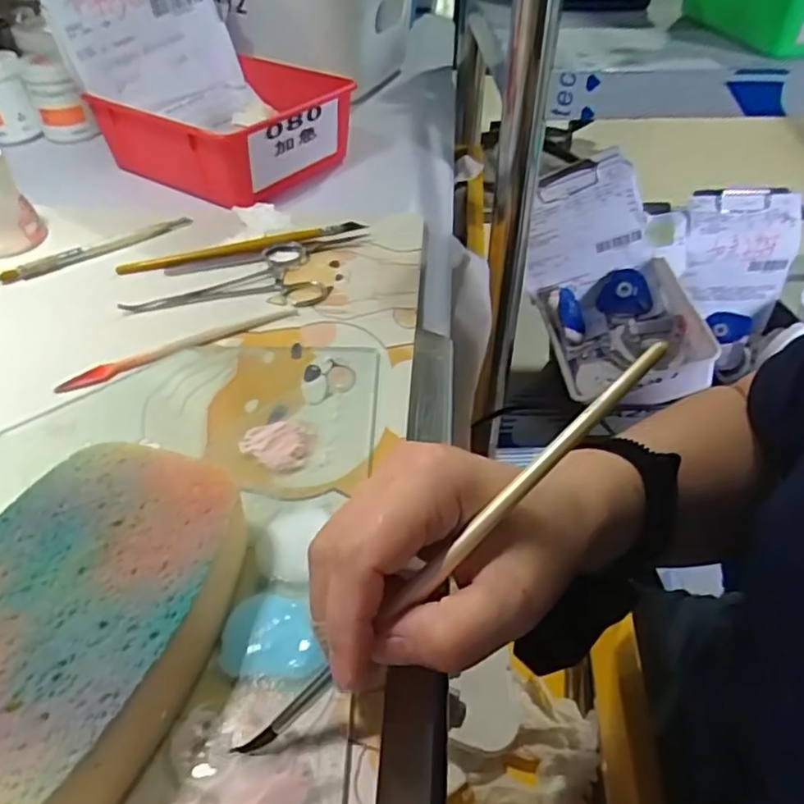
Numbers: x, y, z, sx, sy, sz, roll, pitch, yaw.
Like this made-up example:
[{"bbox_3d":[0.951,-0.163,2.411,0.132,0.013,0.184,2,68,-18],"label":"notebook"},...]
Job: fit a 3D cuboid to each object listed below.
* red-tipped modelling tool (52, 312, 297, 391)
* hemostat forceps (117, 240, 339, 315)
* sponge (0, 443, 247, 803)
[{"bbox_3d":[-0.125,-0.031,0.378,0.136,0.005,0.012,-21,47,-24],"label":"red-tipped modelling tool"},{"bbox_3d":[-0.113,-0.080,0.423,0.126,0.008,0.068,-7,44,-9],"label":"hemostat forceps"},{"bbox_3d":[-0.108,0.077,0.227,0.093,0.034,0.134,12,44,12],"label":"sponge"}]

